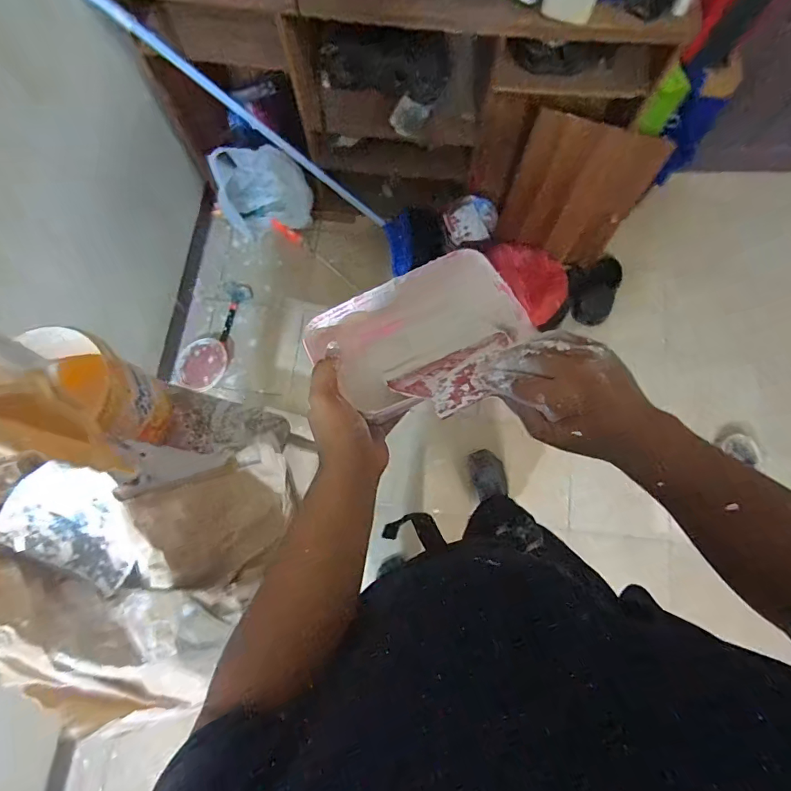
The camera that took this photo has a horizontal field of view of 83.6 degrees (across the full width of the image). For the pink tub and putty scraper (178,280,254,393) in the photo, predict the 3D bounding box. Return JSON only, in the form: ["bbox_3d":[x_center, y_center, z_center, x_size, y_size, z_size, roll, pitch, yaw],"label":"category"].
[{"bbox_3d":[-0.591,-0.198,1.435,0.155,0.066,0.386,13,77,3],"label":"pink tub and putty scraper"}]

